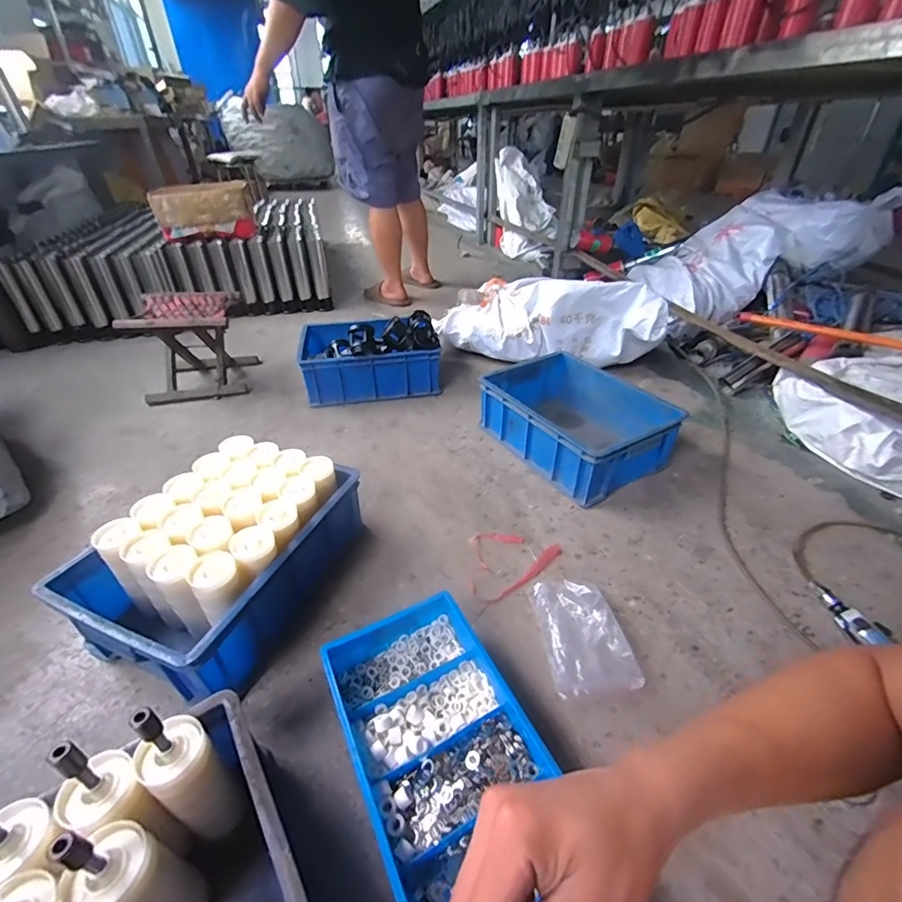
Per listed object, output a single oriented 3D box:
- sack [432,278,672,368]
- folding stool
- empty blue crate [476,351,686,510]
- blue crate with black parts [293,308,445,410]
[{"bbox_3d":[0.305,-0.427,1.421,0.687,0.230,0.219,13,38,17],"label":"sack"},{"bbox_3d":[-0.759,-0.313,1.330,0.269,0.237,0.266,-5,36,-7],"label":"folding stool"},{"bbox_3d":[0.298,-0.077,1.087,0.311,0.144,0.401,-20,40,-26],"label":"empty blue crate"},{"bbox_3d":[-0.238,-0.285,1.317,0.396,0.192,0.224,-4,36,-6],"label":"blue crate with black parts"}]

